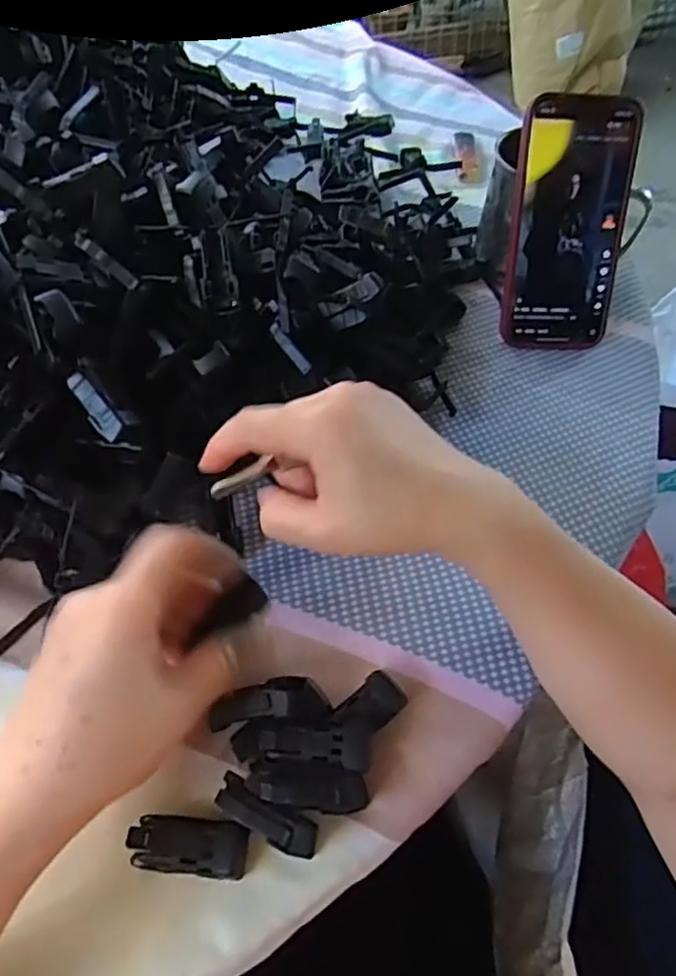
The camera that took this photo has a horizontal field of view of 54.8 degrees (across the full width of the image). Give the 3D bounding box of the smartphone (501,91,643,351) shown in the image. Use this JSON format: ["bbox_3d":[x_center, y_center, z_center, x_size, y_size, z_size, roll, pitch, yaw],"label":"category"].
[{"bbox_3d":[0.158,-0.177,0.445,0.076,0.159,0.010,0,21,-5],"label":"smartphone"}]

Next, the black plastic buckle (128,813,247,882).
[{"bbox_3d":[-0.061,0.147,0.268,0.047,0.008,0.020,7,54,0],"label":"black plastic buckle"}]

